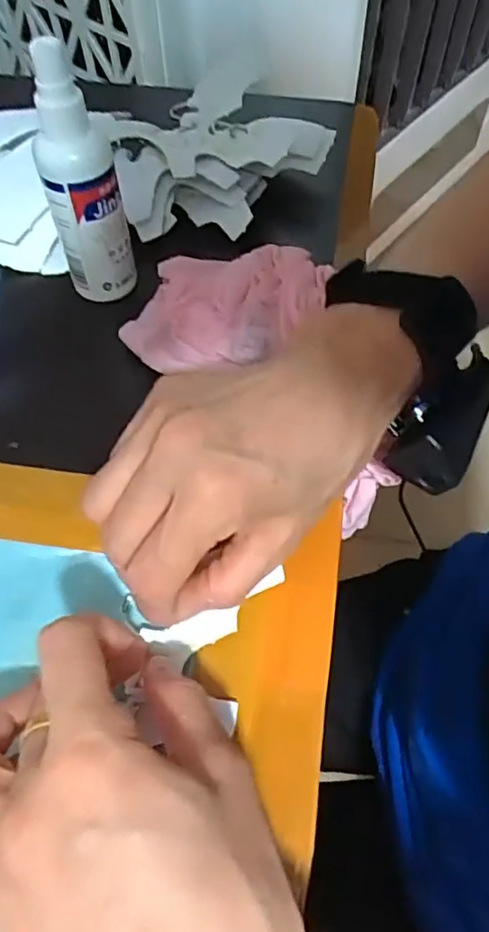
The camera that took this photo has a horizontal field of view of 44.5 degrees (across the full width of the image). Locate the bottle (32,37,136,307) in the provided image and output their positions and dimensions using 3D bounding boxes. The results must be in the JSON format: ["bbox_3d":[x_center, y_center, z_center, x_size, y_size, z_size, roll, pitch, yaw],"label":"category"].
[{"bbox_3d":[-0.084,-0.142,0.312,0.031,0.127,0.029,15,63,9],"label":"bottle"}]

